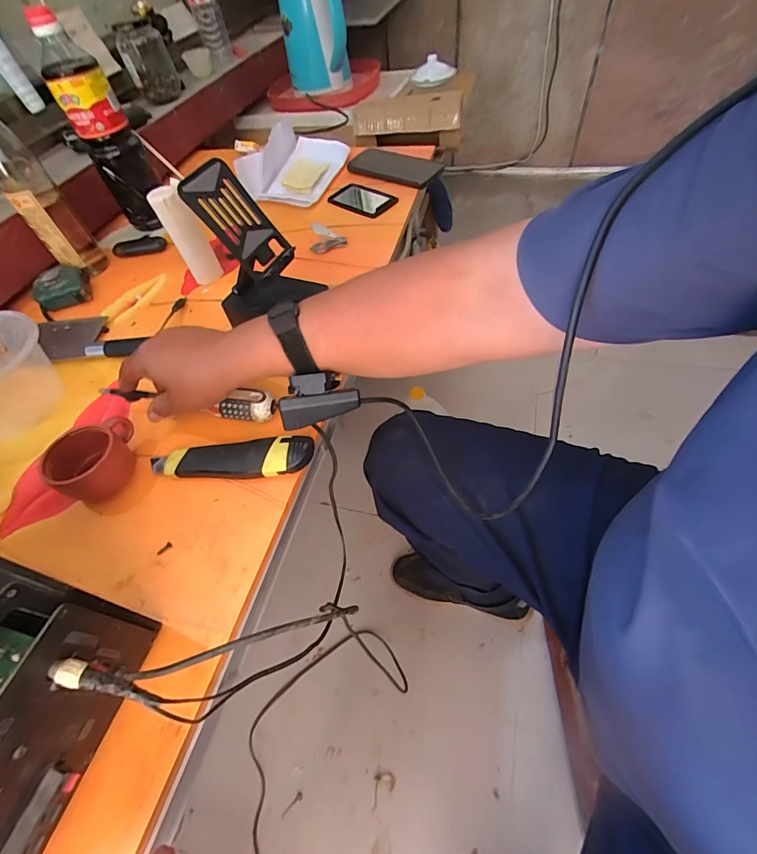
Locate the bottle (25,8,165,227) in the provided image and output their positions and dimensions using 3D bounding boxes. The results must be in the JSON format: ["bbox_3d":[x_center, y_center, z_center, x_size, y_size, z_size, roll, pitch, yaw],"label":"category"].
[{"bbox_3d":[-0.412,-0.440,0.611,0.079,0.252,0.068,-29,56,-14],"label":"bottle"}]

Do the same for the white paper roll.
[{"bbox_3d":[-0.258,-0.259,0.545,0.048,0.123,0.050,-24,55,-12],"label":"white paper roll"}]

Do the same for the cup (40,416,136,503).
[{"bbox_3d":[-0.268,0.030,0.385,0.052,0.045,0.078,30,62,25],"label":"cup"}]

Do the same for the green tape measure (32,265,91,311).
[{"bbox_3d":[-0.465,-0.206,0.589,0.071,0.033,0.072,-26,55,-13],"label":"green tape measure"}]

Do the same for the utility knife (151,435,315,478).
[{"bbox_3d":[-0.142,0.032,0.383,0.159,0.021,0.038,-5,53,2],"label":"utility knife"}]

